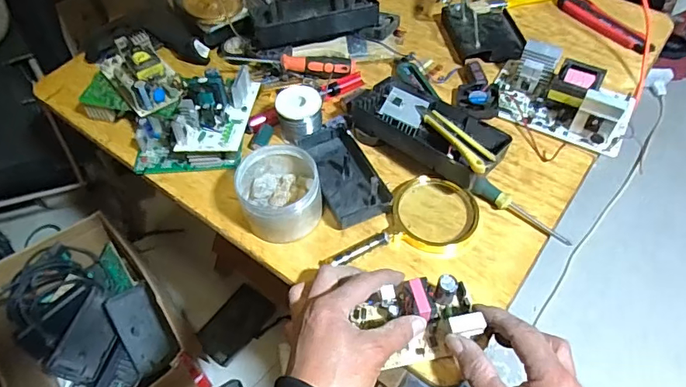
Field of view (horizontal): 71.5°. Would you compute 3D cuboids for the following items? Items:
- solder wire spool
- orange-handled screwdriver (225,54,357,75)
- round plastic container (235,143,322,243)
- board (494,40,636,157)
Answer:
[{"bbox_3d":[-0.049,-0.089,0.556,0.050,0.052,0.051,-1,54,1],"label":"solder wire spool"},{"bbox_3d":[-0.071,-0.173,0.628,0.171,0.024,0.030,6,55,6],"label":"orange-handled screwdriver"},{"bbox_3d":[-0.065,-0.002,0.497,0.081,0.061,0.087,-1,54,1],"label":"round plastic container"},{"bbox_3d":[0.271,-0.125,0.582,0.160,0.053,0.109,25,59,18],"label":"board"}]

